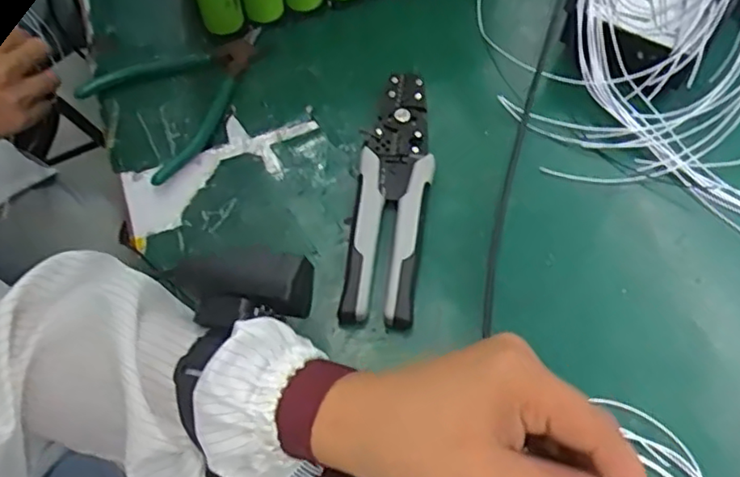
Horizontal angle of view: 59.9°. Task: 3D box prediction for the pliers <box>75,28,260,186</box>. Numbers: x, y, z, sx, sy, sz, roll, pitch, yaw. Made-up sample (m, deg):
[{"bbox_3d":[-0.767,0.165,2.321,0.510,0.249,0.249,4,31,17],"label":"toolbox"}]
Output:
[{"bbox_3d":[-0.135,-0.117,0.486,0.139,0.025,0.101,-42,66,-18],"label":"pliers"}]

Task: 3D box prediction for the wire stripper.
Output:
[{"bbox_3d":[0.016,-0.033,0.442,0.049,0.015,0.190,4,61,6],"label":"wire stripper"}]

